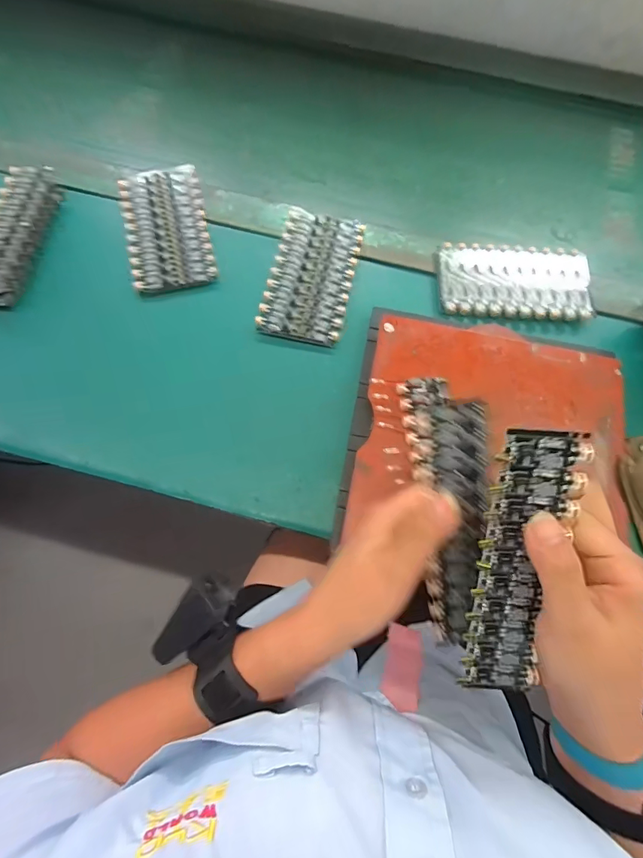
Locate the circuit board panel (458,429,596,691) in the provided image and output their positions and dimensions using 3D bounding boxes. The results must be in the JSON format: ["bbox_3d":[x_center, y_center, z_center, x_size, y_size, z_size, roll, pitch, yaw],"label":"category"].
[{"bbox_3d":[0.109,0.079,0.243,0.044,0.006,0.160,4,107,0],"label":"circuit board panel"}]

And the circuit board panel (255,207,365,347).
[{"bbox_3d":[-0.010,-0.168,0.477,0.088,0.014,0.159,13,68,4],"label":"circuit board panel"}]

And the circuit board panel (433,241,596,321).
[{"bbox_3d":[0.209,-0.162,0.481,0.164,0.014,0.093,5,68,0],"label":"circuit board panel"}]

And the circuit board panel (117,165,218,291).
[{"bbox_3d":[-0.174,-0.227,0.491,0.089,0.015,0.159,-14,69,-7],"label":"circuit board panel"}]

